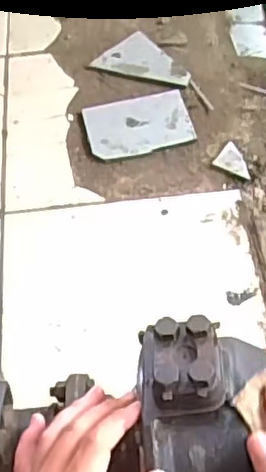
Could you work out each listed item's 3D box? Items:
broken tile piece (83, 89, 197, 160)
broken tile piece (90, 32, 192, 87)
[{"bbox_3d":[0.010,-0.205,1.161,0.185,0.013,0.135,-11,56,-5],"label":"broken tile piece"},{"bbox_3d":[0.021,-0.330,1.243,0.125,0.009,0.176,-37,62,-20],"label":"broken tile piece"}]

